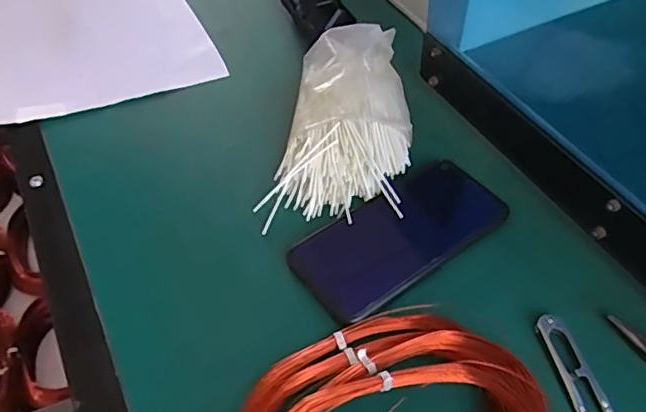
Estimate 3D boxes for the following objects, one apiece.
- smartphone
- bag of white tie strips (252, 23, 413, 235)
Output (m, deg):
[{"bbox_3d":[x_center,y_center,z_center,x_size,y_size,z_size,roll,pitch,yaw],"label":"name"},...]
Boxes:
[{"bbox_3d":[0.058,0.020,0.421,0.163,0.008,0.075,-30,54,-23],"label":"smartphone"},{"bbox_3d":[0.023,-0.079,0.493,0.110,0.044,0.223,8,49,8],"label":"bag of white tie strips"}]

